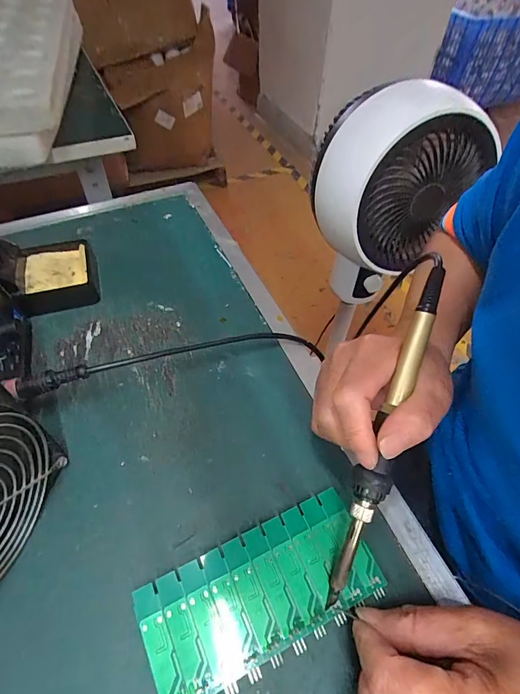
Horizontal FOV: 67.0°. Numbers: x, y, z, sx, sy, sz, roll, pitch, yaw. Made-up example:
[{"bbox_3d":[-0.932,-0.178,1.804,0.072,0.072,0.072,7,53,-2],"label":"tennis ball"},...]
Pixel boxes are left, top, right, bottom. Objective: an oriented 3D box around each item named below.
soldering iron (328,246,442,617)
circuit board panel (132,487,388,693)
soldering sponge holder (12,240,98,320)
[{"bbox_3d":[0.075,0.049,0.233,0.019,0.015,0.212,18,86,12],"label":"soldering iron"},{"bbox_3d":[0.001,0.144,0.234,0.136,0.004,0.063,-21,63,-16],"label":"circuit board panel"},{"bbox_3d":[-0.195,-0.069,0.382,0.065,0.028,0.074,-13,54,-10],"label":"soldering sponge holder"}]

